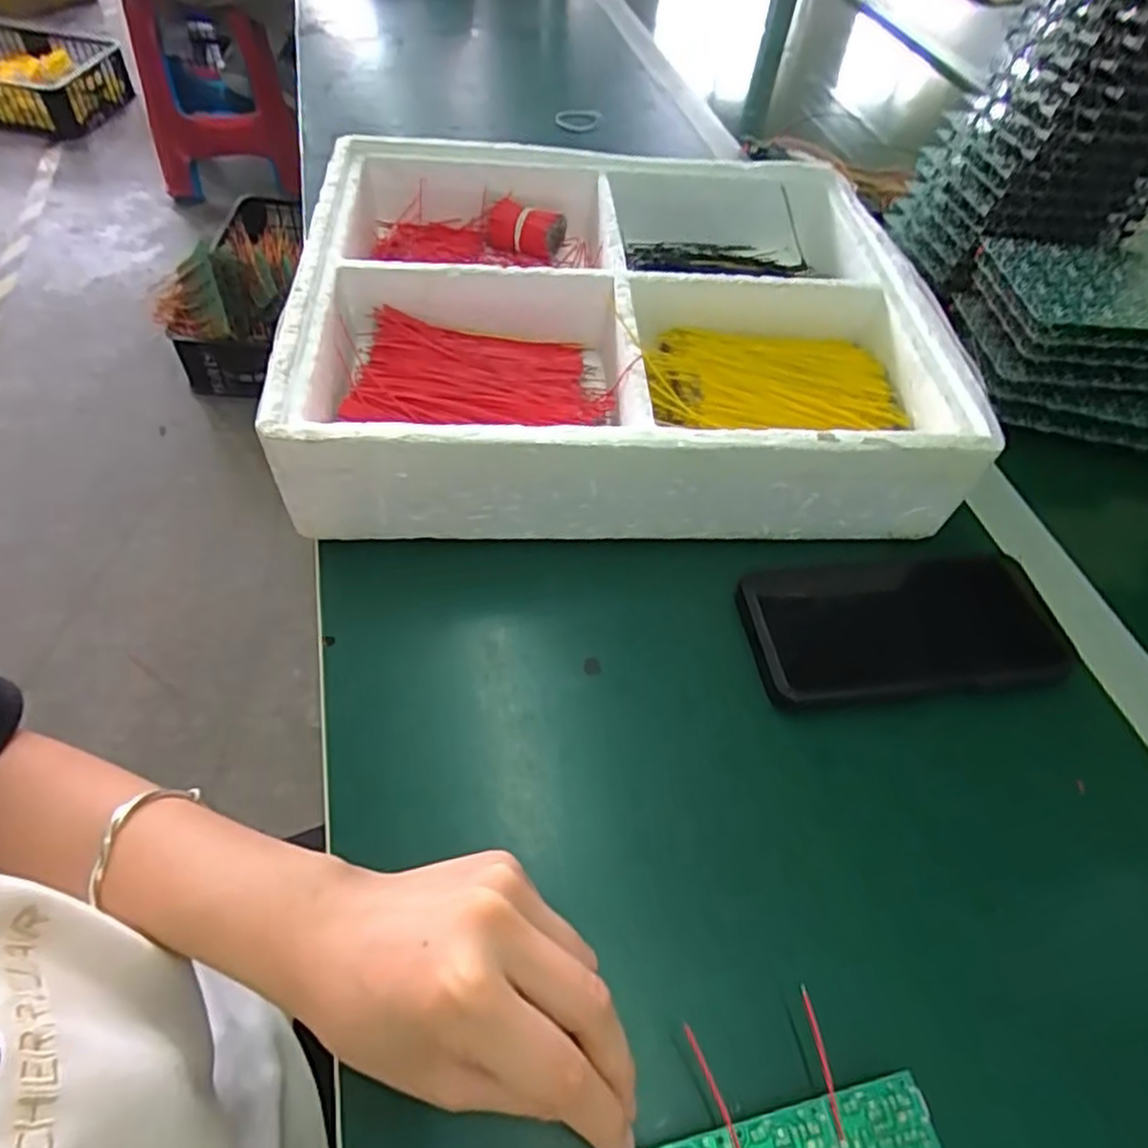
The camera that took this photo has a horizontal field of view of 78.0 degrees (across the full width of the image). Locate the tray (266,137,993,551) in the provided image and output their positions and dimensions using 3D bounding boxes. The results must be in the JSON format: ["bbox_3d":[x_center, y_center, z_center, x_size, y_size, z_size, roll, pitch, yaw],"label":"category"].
[{"bbox_3d":[0.025,-0.166,0.466,0.372,0.082,0.320,-1,54,-5],"label":"tray"}]

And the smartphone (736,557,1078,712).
[{"bbox_3d":[0.178,0.028,0.379,0.170,0.017,0.079,-4,54,-8],"label":"smartphone"}]

